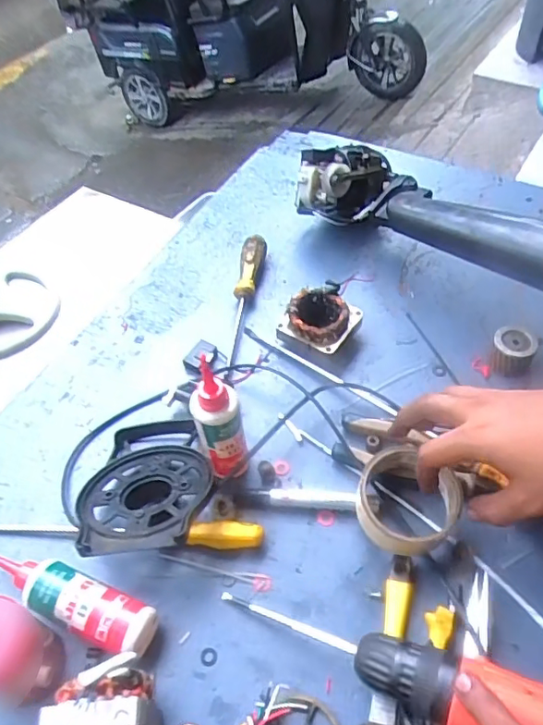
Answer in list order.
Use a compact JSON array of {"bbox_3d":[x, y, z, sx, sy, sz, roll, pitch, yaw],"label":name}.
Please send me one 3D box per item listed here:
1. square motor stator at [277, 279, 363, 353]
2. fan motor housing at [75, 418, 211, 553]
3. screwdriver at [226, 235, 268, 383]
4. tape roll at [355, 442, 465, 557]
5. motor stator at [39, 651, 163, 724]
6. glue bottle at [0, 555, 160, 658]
[{"bbox_3d":[0.058,-0.045,0.633,0.080,0.049,0.081,32,60,25],"label":"square motor stator"},{"bbox_3d":[-0.116,0.112,0.515,0.108,0.033,0.162,-5,27,0],"label":"fan motor housing"},{"bbox_3d":[-0.031,-0.072,0.672,0.028,0.035,0.204,4,52,5],"label":"screwdriver"},{"bbox_3d":[0.119,0.122,0.494,0.094,0.041,0.086,-1,52,2],"label":"tape roll"},{"bbox_3d":[-0.117,0.249,0.394,0.066,0.080,0.062,-5,52,-1],"label":"motor stator"},{"bbox_3d":[-0.172,0.194,0.466,0.166,0.038,0.044,17,55,16],"label":"glue bottle"}]

